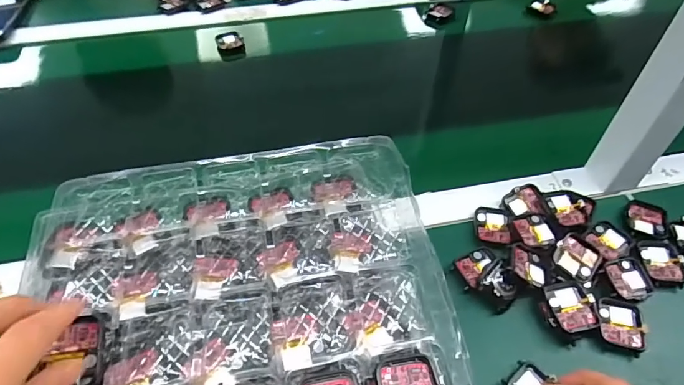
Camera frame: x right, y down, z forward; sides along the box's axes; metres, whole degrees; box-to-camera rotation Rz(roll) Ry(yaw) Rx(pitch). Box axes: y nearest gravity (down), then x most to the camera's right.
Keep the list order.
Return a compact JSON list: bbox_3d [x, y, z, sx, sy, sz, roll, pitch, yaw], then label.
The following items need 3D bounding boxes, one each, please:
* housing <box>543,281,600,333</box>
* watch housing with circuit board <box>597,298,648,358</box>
[{"bbox_3d":[0.197,0.097,0.384,0.034,0.016,0.043,-5,50,-5],"label":"housing"},{"bbox_3d":[0.237,0.112,0.379,0.037,0.007,0.043,15,51,12],"label":"watch housing with circuit board"}]

